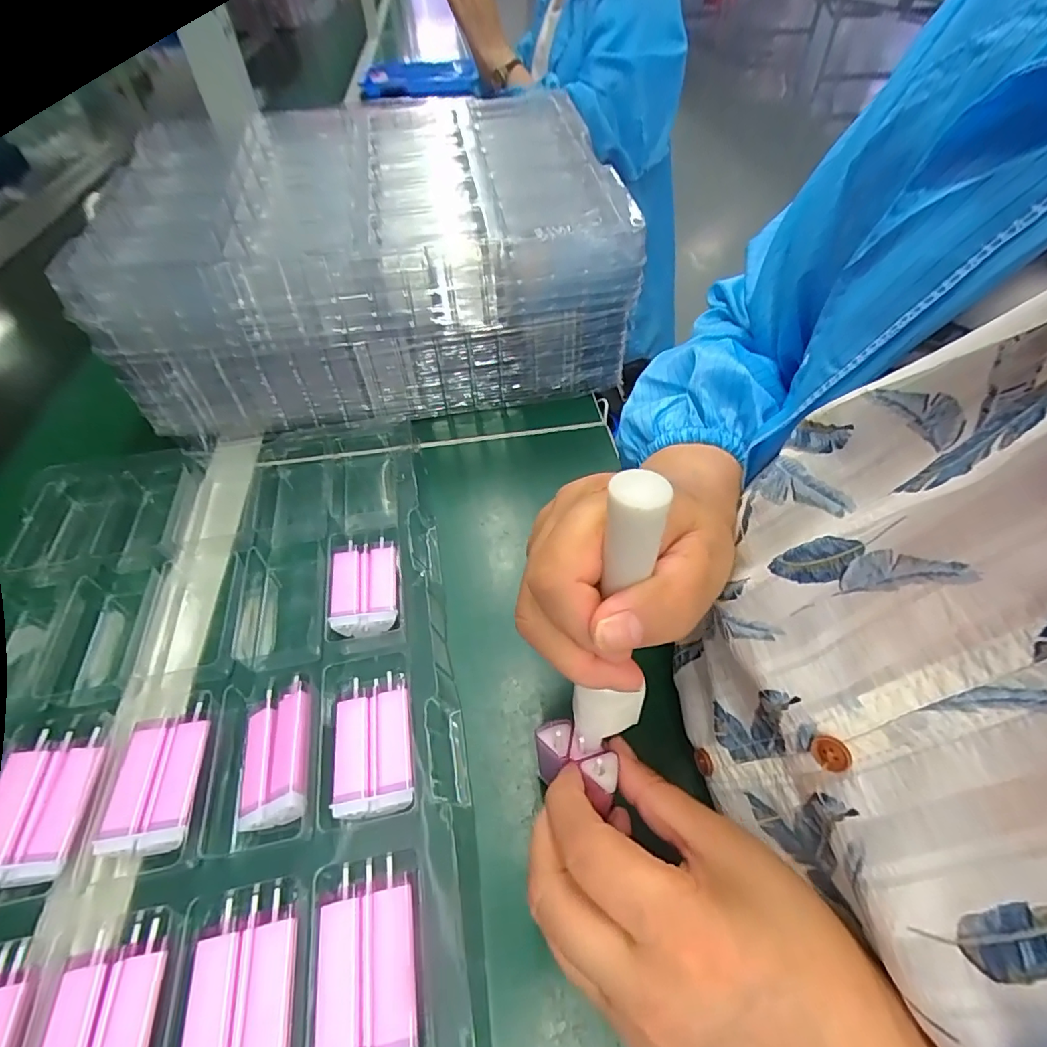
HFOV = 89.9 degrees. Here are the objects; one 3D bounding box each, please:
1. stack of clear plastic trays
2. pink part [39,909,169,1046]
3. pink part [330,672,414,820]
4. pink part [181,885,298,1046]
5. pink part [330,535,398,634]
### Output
[{"bbox_3d":[-0.131,-0.246,0.492,0.395,0.155,0.299,-7,50,-4],"label":"stack of clear plastic trays"},{"bbox_3d":[-0.168,0.200,0.205,0.041,0.006,0.070,-9,50,-6],"label":"pink part"},{"bbox_3d":[-0.078,0.118,0.277,0.039,0.017,0.069,-9,50,-6],"label":"pink part"},{"bbox_3d":[-0.113,0.190,0.210,0.040,0.005,0.068,-9,50,-6],"label":"pink part"},{"bbox_3d":[-0.103,0.042,0.344,0.041,0.023,0.068,-10,50,-7],"label":"pink part"}]

